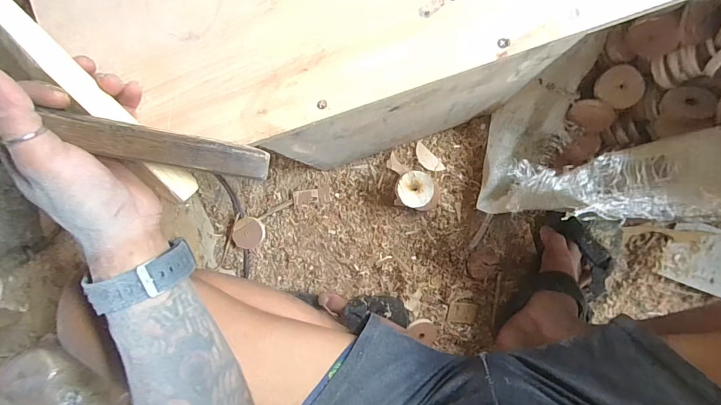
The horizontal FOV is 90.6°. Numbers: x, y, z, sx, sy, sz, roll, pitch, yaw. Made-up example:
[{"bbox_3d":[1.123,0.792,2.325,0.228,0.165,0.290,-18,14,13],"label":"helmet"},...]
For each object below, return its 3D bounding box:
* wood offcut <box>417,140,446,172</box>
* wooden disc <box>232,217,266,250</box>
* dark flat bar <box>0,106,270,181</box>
[{"bbox_3d":[0.104,-0.066,0.547,0.022,0.010,0.057,-45,89,6],"label":"wood offcut"},{"bbox_3d":[-0.186,0.051,0.597,0.053,0.012,0.053,0,92,8],"label":"wooden disc"},{"bbox_3d":[-0.155,-0.039,0.223,0.189,0.014,0.022,9,94,-14],"label":"dark flat bar"}]

